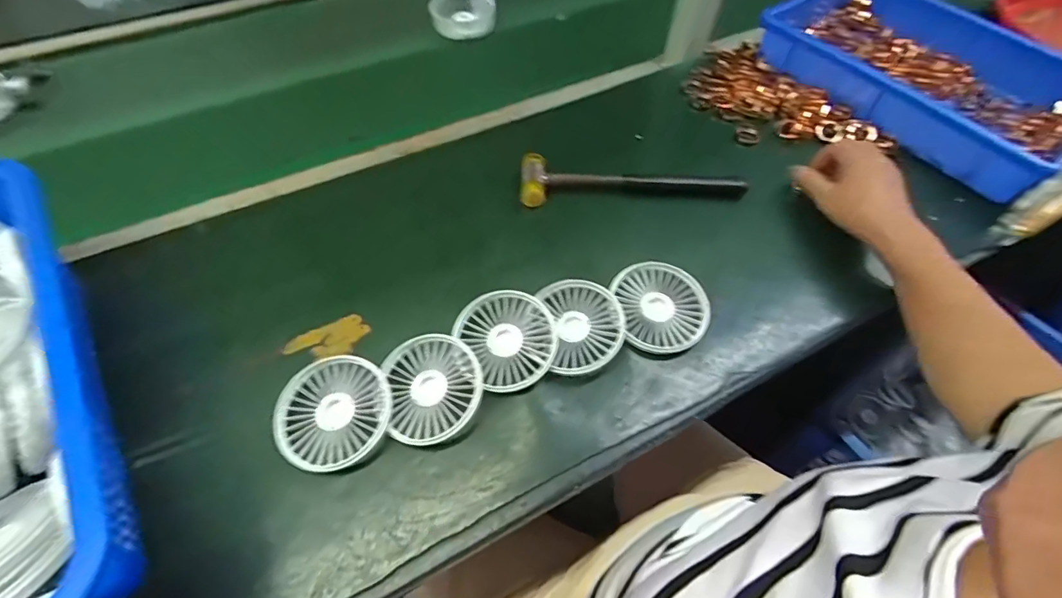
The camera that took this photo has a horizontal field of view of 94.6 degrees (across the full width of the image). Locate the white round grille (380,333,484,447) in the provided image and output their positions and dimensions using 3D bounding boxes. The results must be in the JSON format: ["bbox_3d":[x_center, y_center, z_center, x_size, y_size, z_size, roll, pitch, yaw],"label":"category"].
[{"bbox_3d":[-0.079,0.073,0.401,0.076,0.028,0.087,-10,57,-8],"label":"white round grille"}]

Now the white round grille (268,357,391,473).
[{"bbox_3d":[-0.157,0.087,0.385,0.090,0.014,0.085,0,55,0],"label":"white round grille"}]

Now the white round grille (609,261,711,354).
[{"bbox_3d":[0.121,0.008,0.453,0.081,0.026,0.088,1,56,-1],"label":"white round grille"}]

